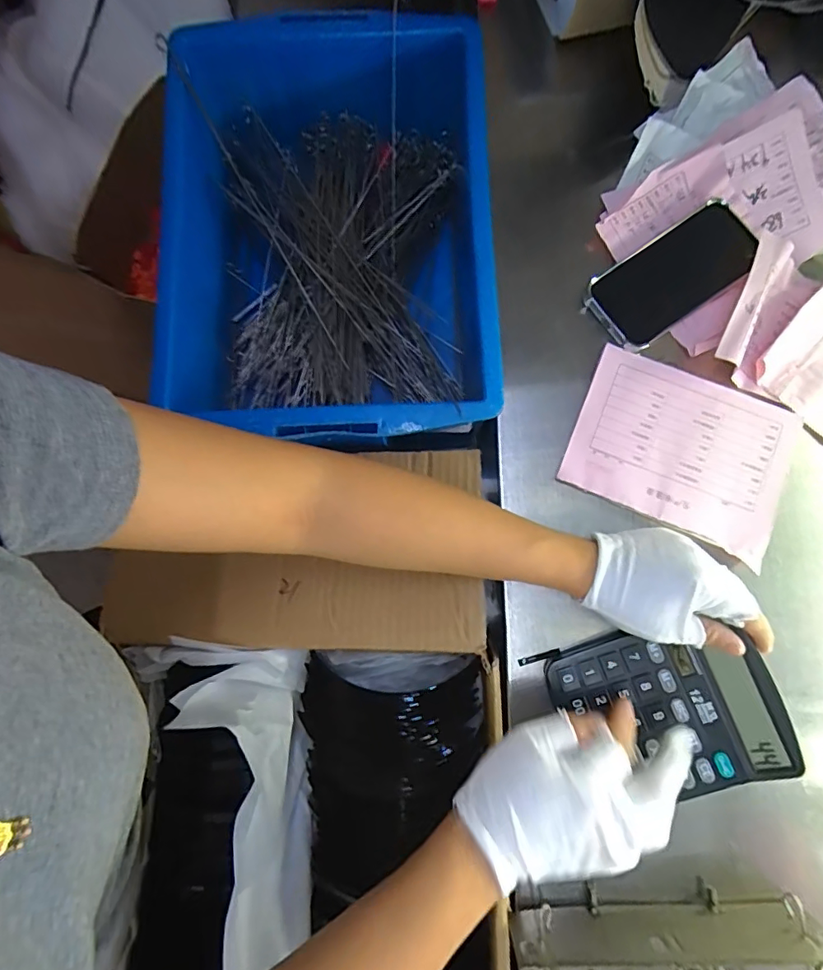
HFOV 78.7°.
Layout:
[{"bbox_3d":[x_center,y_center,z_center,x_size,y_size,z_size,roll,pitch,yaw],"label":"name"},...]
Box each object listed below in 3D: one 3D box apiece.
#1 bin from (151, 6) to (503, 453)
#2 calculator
[{"bbox_3d":[-0.073,-0.252,0.526,0.293,0.147,0.429,-1,81,1],"label":"bin"},{"bbox_3d":[0.186,0.166,0.364,0.137,0.040,0.117,-18,80,-3],"label":"calculator"}]

